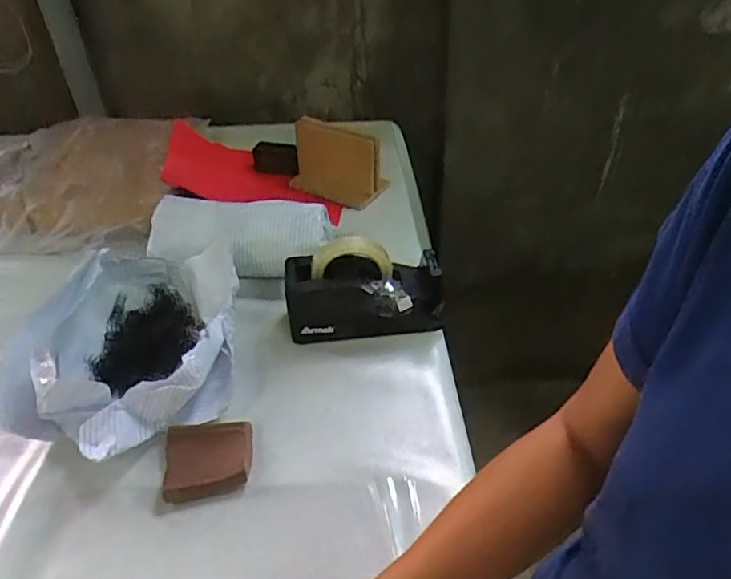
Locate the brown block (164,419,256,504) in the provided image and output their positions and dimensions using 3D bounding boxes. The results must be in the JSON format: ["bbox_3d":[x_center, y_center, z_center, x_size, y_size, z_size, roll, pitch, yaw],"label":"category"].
[{"bbox_3d":[-0.166,0.178,0.610,0.088,0.019,0.084,-9,41,-7],"label":"brown block"}]

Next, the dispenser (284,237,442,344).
[{"bbox_3d":[-0.002,-0.003,0.737,0.198,0.119,0.072,-6,41,-4],"label":"dispenser"}]

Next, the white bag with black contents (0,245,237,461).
[{"bbox_3d":[-0.283,0.065,0.686,0.239,0.100,0.291,-5,41,-3],"label":"white bag with black contents"}]

